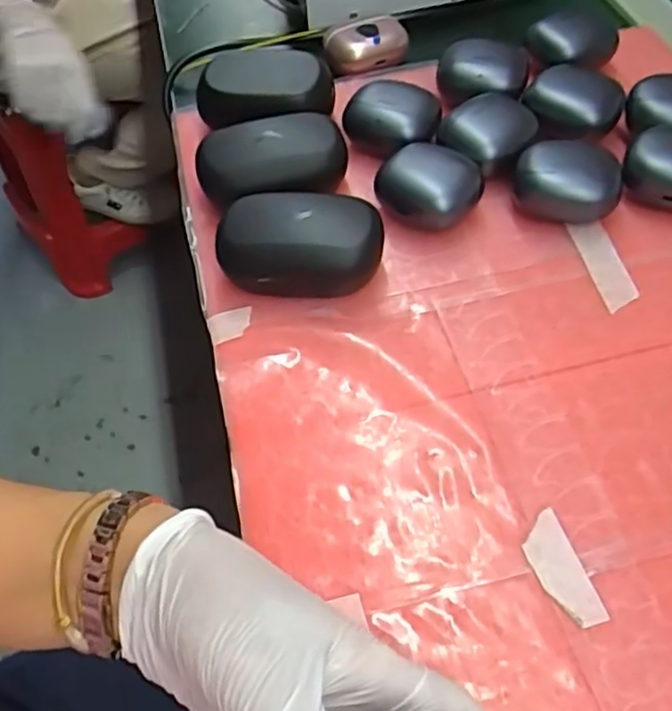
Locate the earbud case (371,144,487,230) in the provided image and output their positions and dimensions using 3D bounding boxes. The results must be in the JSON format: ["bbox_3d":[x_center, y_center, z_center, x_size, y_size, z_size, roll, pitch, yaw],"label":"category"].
[{"bbox_3d":[0.054,-0.096,0.394,0.051,0.031,0.046,31,63,23],"label":"earbud case"}]

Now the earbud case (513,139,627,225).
[{"bbox_3d":[0.131,-0.097,0.388,0.054,0.034,0.036,1,56,5],"label":"earbud case"}]

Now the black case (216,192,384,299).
[{"bbox_3d":[-0.017,-0.057,0.361,0.080,0.037,0.048,7,56,9],"label":"black case"}]

